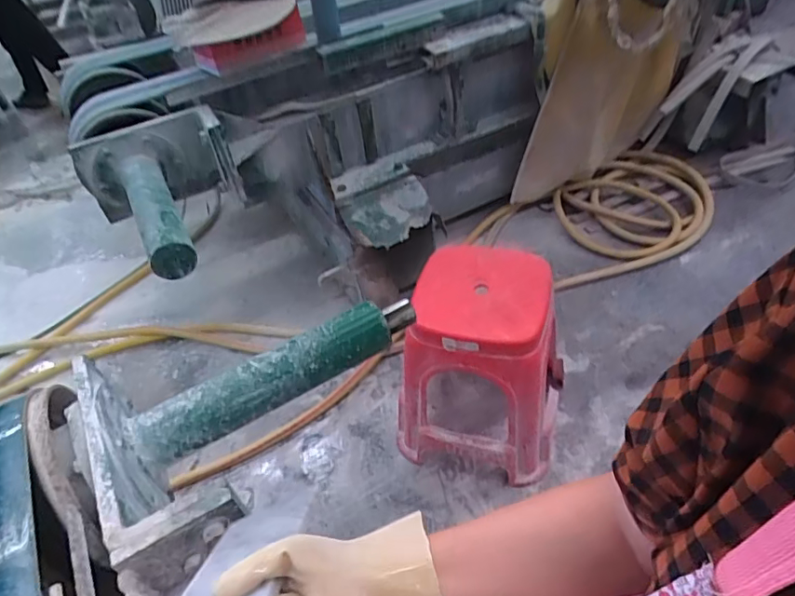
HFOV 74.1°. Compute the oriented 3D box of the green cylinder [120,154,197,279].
[{"bbox_3d":[-0.515,-0.190,1.111,0.086,0.103,0.385,-25,47,-17],"label":"green cylinder"}]

